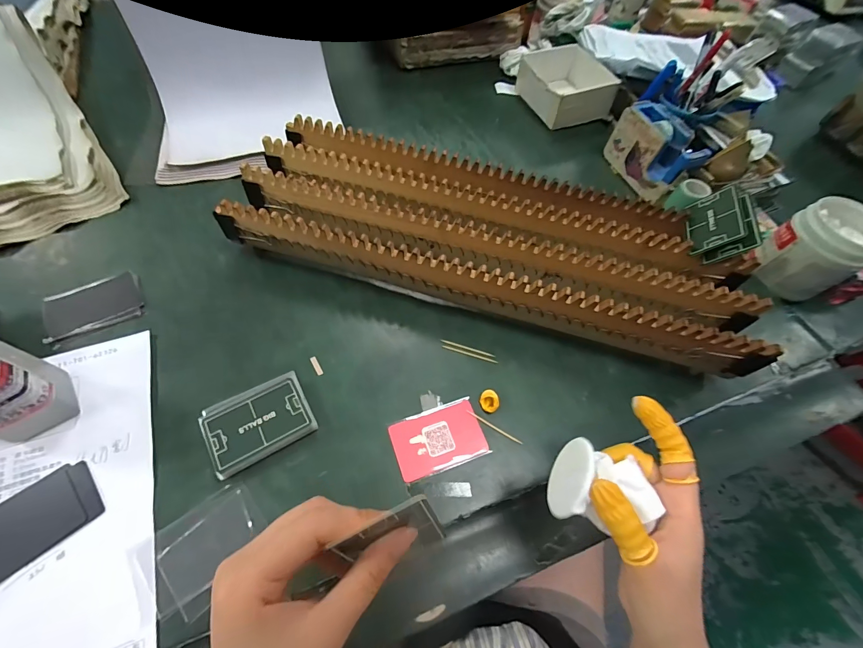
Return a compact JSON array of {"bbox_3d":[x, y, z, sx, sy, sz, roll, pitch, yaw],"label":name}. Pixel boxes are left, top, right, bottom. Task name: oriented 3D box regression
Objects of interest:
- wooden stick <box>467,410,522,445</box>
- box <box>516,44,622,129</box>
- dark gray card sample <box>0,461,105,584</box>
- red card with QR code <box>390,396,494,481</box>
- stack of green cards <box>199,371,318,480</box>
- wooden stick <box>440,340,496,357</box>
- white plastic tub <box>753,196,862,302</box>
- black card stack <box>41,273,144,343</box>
[{"bbox_3d":[0.062,0.102,0.359,0.060,0.004,0.004,30,63,12],"label":"wooden stick"},{"bbox_3d":[0.241,-0.413,0.637,0.136,0.058,0.134,-15,63,-12],"label":"box"},{"bbox_3d":[-0.327,0.161,0.292,0.098,0.005,0.060,-36,69,-21],"label":"dark gray card sample"},{"bbox_3d":[0.007,0.110,0.349,0.086,0.004,0.056,-17,63,-12],"label":"red card with QR code"},{"bbox_3d":[-0.160,0.089,0.336,0.087,0.017,0.068,-26,66,-17],"label":"stack of green cards"},{"bbox_3d":[0.040,0.026,0.396,0.060,0.004,0.004,18,61,6],"label":"wooden stick"},{"bbox_3d":[0.497,-0.095,0.469,0.086,0.095,0.094,-28,66,-18],"label":"white plastic tub"},{"bbox_3d":[-0.370,-0.020,0.398,0.091,0.011,0.062,-26,66,-17],"label":"black card stack"}]

